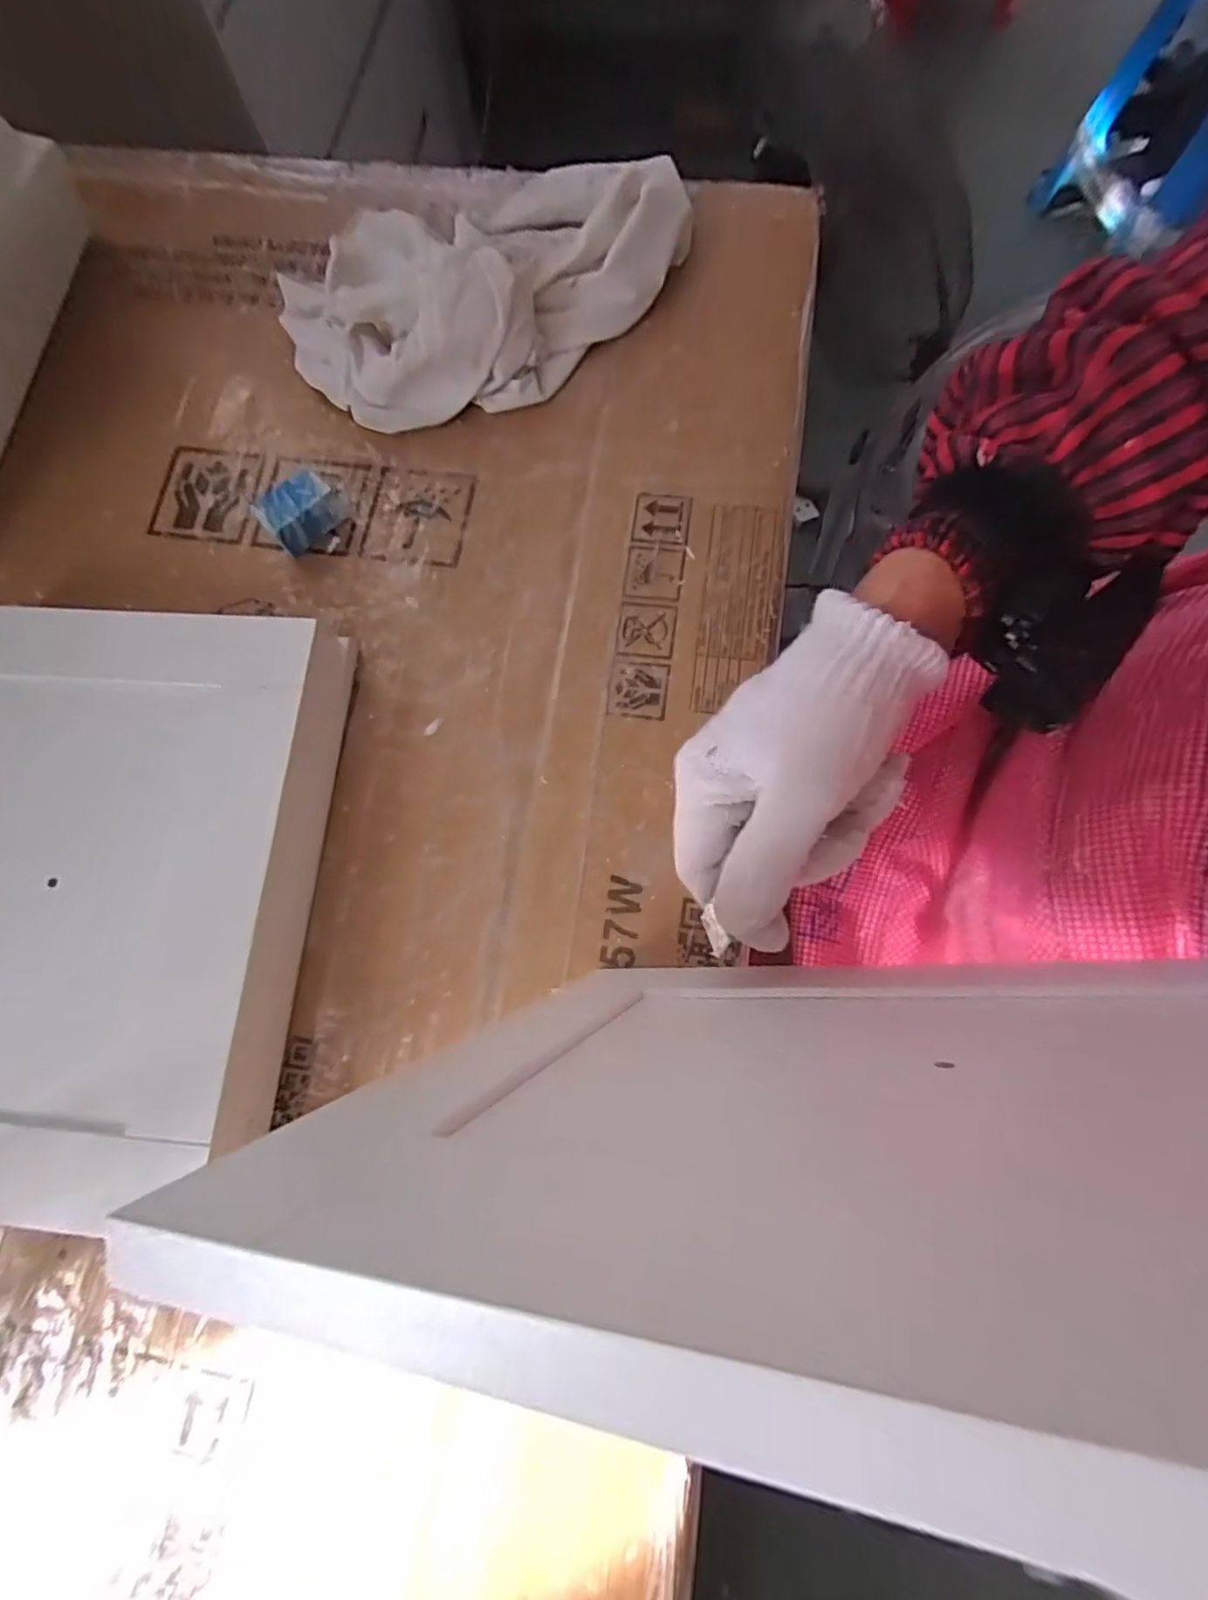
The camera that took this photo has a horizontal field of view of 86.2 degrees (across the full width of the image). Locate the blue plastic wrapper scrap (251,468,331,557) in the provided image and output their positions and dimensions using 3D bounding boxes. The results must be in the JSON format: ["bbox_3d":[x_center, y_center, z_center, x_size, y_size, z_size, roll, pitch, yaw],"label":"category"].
[{"bbox_3d":[-0.179,-0.169,0.382,0.040,0.030,0.024,-40,79,-9],"label":"blue plastic wrapper scrap"}]

